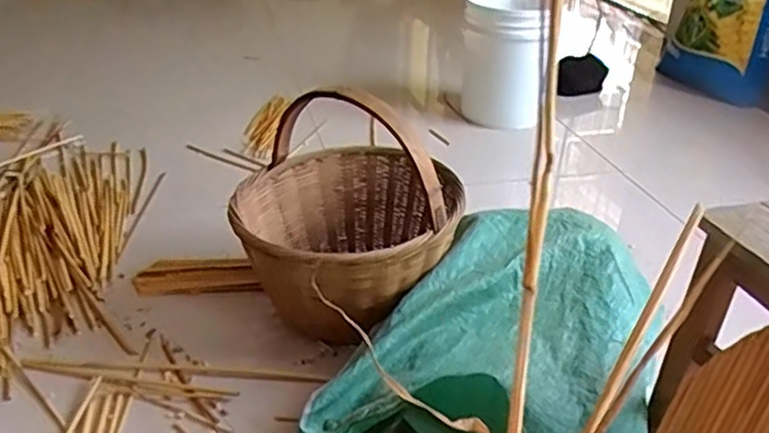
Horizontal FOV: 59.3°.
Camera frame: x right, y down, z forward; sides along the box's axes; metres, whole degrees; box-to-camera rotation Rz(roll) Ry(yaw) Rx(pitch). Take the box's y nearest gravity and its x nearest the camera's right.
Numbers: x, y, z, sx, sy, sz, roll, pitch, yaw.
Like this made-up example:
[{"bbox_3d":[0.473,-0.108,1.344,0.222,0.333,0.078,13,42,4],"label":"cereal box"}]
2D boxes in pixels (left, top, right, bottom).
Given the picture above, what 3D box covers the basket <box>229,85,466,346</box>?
[{"bbox_3d":[-0.066,-0.027,1.255,0.414,0.388,0.398,-4,31,-10],"label":"basket"}]

